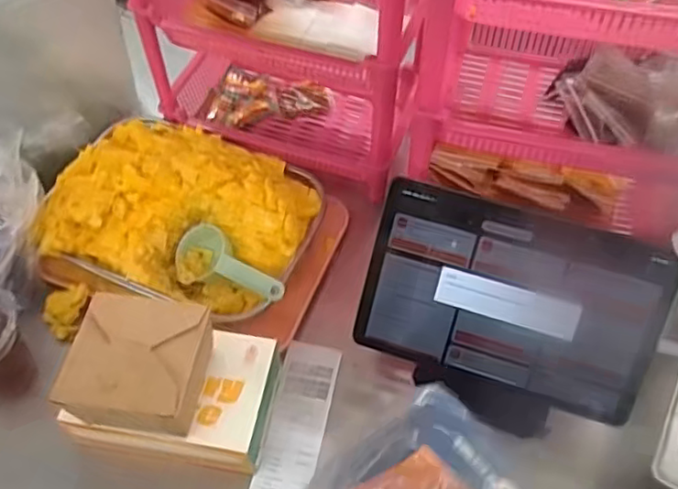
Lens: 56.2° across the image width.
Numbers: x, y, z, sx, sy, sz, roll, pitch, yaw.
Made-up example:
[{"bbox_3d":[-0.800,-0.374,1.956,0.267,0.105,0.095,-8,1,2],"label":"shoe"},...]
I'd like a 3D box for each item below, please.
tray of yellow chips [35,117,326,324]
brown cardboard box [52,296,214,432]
[{"bbox_3d":[-0.167,-0.034,0.679,0.271,0.086,0.203,17,56,12],"label":"tray of yellow chips"},{"bbox_3d":[-0.163,0.101,0.525,0.100,0.071,0.096,7,55,5],"label":"brown cardboard box"}]

